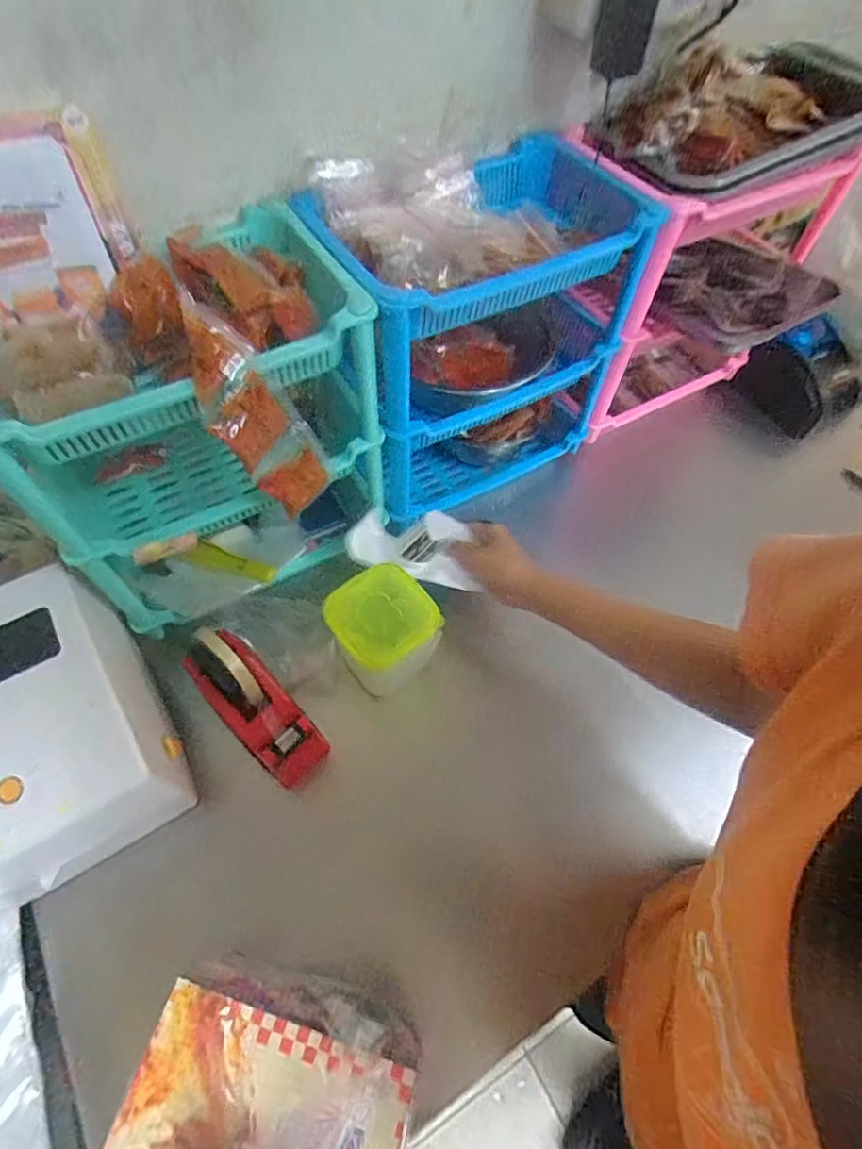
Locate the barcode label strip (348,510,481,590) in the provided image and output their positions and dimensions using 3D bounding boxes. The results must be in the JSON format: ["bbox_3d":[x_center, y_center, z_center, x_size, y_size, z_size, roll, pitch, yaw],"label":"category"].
[{"bbox_3d":[-0.015,-0.033,0.585,0.141,0.066,0.074,14,60,5],"label":"barcode label strip"}]

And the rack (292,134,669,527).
[{"bbox_3d":[0.062,-0.260,0.636,0.356,0.321,0.188,-25,64,-17],"label":"rack"}]

